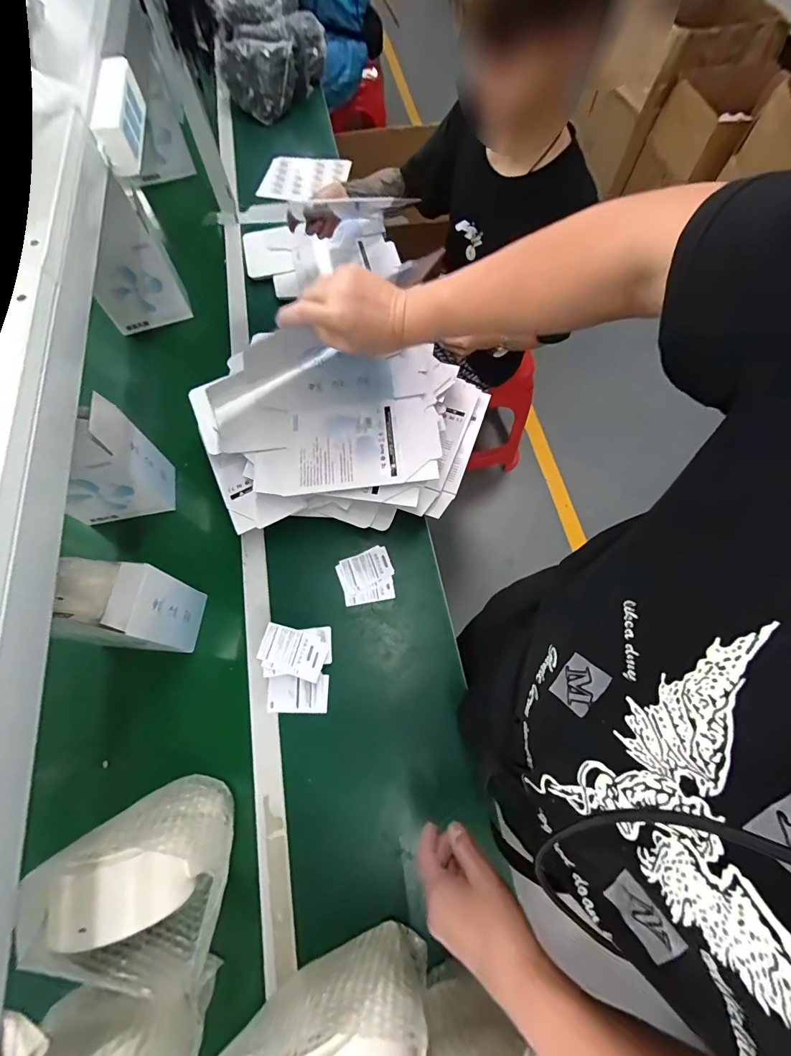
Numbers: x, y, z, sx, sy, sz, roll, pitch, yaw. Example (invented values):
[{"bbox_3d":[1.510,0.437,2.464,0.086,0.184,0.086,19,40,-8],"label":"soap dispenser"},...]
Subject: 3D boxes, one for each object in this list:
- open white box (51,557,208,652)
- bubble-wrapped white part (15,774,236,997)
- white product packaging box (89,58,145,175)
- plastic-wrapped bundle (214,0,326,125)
[{"bbox_3d":[-0.372,0.113,0.589,0.096,0.202,0.092,4,70,2],"label":"open white box"},{"bbox_3d":[-0.266,0.403,0.482,0.157,0.168,0.145,18,71,7],"label":"bubble-wrapped white part"},{"bbox_3d":[-0.352,-0.530,0.531,0.037,0.049,0.176,-9,70,-3],"label":"white product packaging box"},{"bbox_3d":[-0.378,-1.456,1.247,0.323,0.199,0.364,-7,70,-3],"label":"plastic-wrapped bundle"}]

